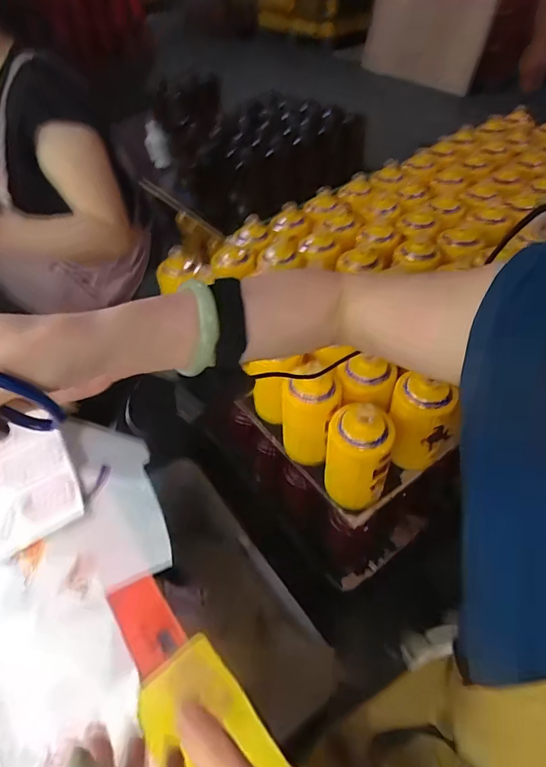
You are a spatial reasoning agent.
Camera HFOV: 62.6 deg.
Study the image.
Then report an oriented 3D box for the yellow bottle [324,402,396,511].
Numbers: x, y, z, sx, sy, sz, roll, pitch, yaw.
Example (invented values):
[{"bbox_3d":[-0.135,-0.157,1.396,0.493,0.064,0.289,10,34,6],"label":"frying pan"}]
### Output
[{"bbox_3d":[0.123,0.107,0.647,0.092,0.155,0.079,10,49,13],"label":"yellow bottle"}]

